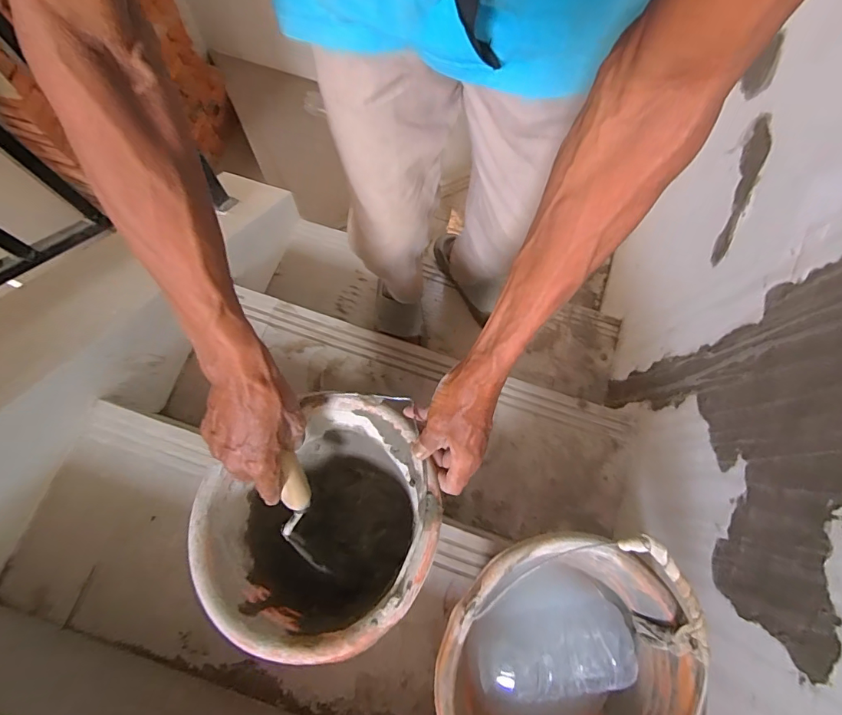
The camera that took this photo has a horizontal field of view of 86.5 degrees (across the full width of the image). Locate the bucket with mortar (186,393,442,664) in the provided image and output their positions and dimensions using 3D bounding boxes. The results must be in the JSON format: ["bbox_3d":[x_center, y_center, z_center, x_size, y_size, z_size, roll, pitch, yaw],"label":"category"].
[{"bbox_3d":[-0.104,0.175,0.504,0.246,0.192,0.223,-37,79,-11],"label":"bucket with mortar"}]

